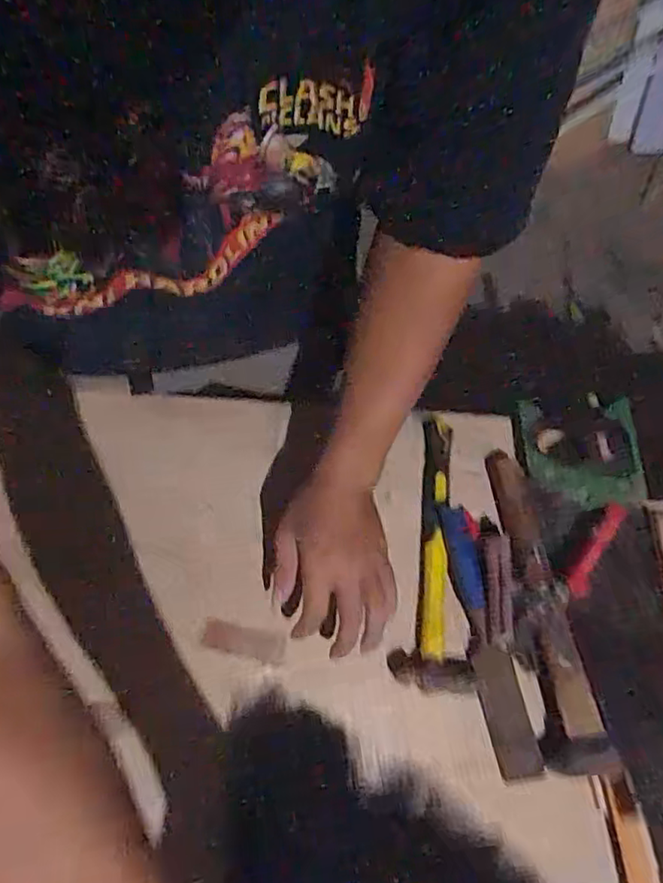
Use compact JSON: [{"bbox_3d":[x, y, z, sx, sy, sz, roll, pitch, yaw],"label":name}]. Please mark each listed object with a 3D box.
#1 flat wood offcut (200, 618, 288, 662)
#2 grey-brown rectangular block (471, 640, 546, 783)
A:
[{"bbox_3d":[-0.084,0.192,0.574,0.080,0.005,0.026,14,61,3],"label":"flat wood offcut"},{"bbox_3d":[0.159,0.249,0.554,0.037,0.012,0.114,-7,62,-8],"label":"grey-brown rectangular block"}]

